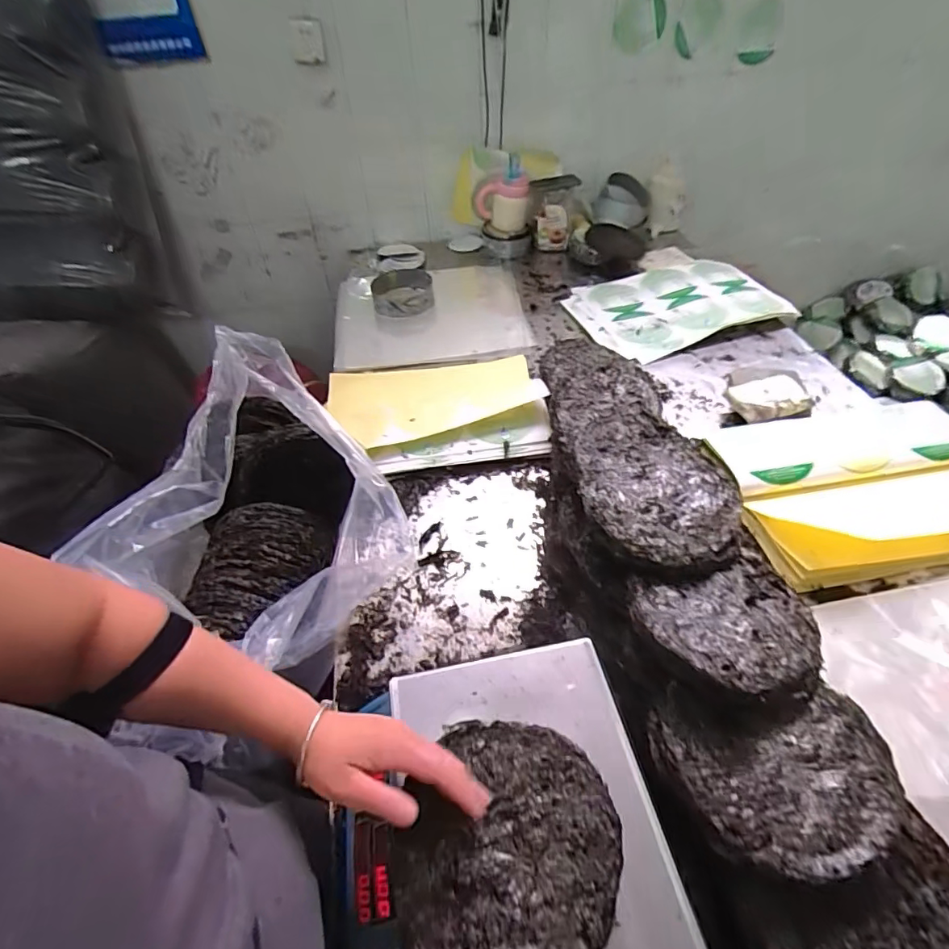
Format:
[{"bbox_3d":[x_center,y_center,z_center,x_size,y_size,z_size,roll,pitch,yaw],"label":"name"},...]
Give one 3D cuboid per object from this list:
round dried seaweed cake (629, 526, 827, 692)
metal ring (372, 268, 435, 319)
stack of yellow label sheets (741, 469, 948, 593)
[{"bbox_3d":[0.280,0.155,0.538,0.193,0.038,0.160,-13,47,-9],"label":"round dried seaweed cake"},{"bbox_3d":[-0.212,-0.537,1.469,0.177,0.066,0.213,-7,47,-3],"label":"metal ring"},{"bbox_3d":[0.714,0.070,0.834,0.492,0.084,0.185,-6,47,-2],"label":"stack of yellow label sheets"}]

